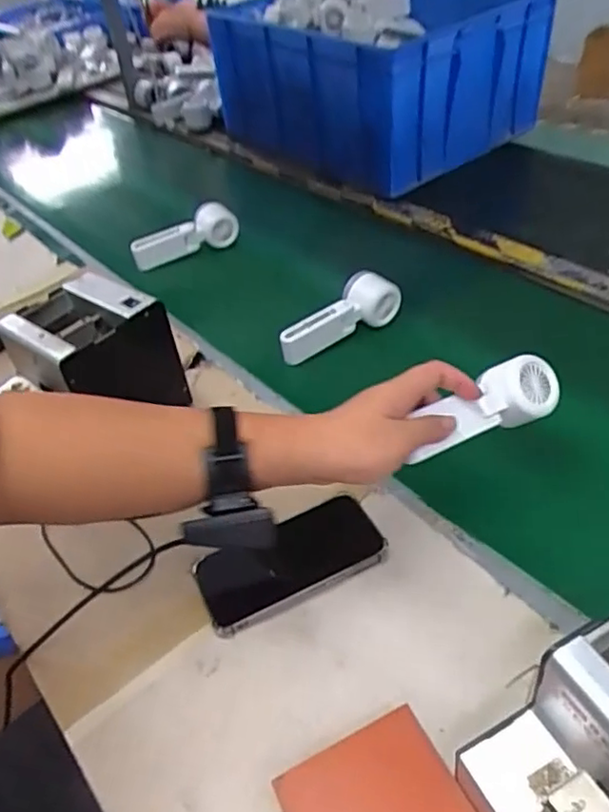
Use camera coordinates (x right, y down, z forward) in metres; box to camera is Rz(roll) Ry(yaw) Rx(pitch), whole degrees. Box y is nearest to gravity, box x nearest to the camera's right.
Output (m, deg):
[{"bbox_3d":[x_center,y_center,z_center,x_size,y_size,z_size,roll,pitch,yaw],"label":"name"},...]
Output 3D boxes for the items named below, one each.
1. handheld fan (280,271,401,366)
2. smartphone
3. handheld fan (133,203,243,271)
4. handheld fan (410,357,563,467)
[{"bbox_3d":[0.039,-0.111,0.794,0.157,0.055,0.064,-21,44,-18],"label":"handheld fan"},{"bbox_3d":[-0.013,0.133,0.550,0.157,0.017,0.074,-19,43,-16],"label":"smartphone"},{"bbox_3d":[-0.193,-0.271,1.013,0.165,0.054,0.052,-23,44,-18],"label":"handheld fan"},{"bbox_3d":[0.156,-0.003,0.551,0.156,0.044,0.059,-14,77,-31],"label":"handheld fan"}]

